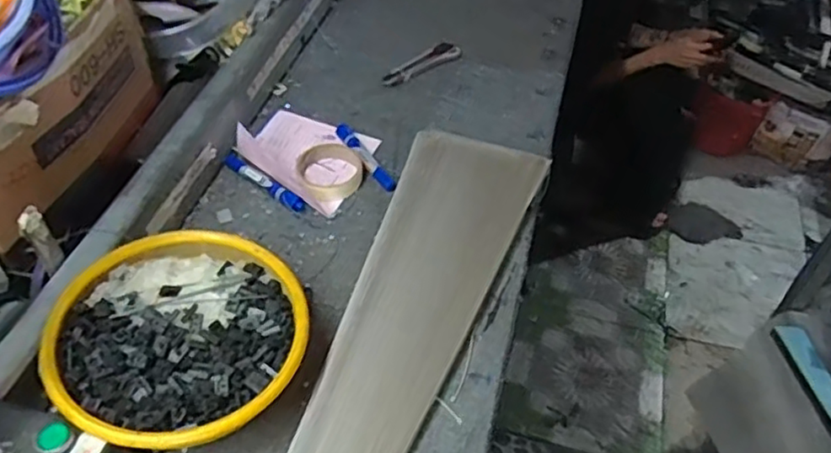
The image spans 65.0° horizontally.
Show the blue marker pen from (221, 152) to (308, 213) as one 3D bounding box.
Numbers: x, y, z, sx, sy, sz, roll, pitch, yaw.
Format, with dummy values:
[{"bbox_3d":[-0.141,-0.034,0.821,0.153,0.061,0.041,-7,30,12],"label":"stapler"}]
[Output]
[{"bbox_3d":[-0.201,-0.059,0.858,0.142,0.019,0.018,31,56,25],"label":"blue marker pen"}]

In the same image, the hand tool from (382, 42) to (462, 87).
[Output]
[{"bbox_3d":[0.011,-0.255,1.023,0.145,0.015,0.035,-31,55,-26],"label":"hand tool"}]

